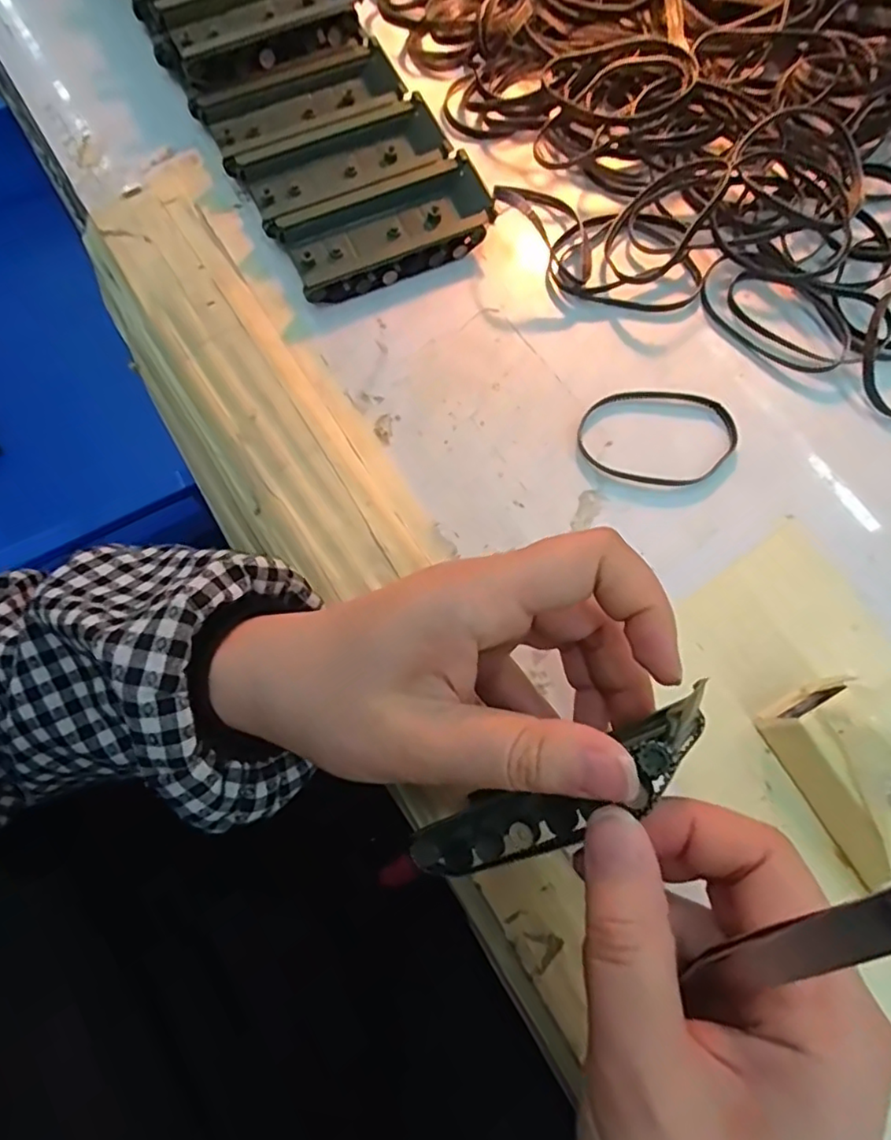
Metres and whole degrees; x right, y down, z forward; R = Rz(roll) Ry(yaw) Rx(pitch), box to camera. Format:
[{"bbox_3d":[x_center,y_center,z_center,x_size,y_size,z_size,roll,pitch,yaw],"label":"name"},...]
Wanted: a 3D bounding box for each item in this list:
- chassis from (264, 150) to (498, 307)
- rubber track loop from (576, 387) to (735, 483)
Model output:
[{"bbox_3d":[-0.029,-0.165,0.299,0.097,0.015,0.047,-24,76,-7],"label":"chassis"},{"bbox_3d":[0.095,-0.061,0.279,0.069,0.004,0.046,1,74,0],"label":"rubber track loop"}]

